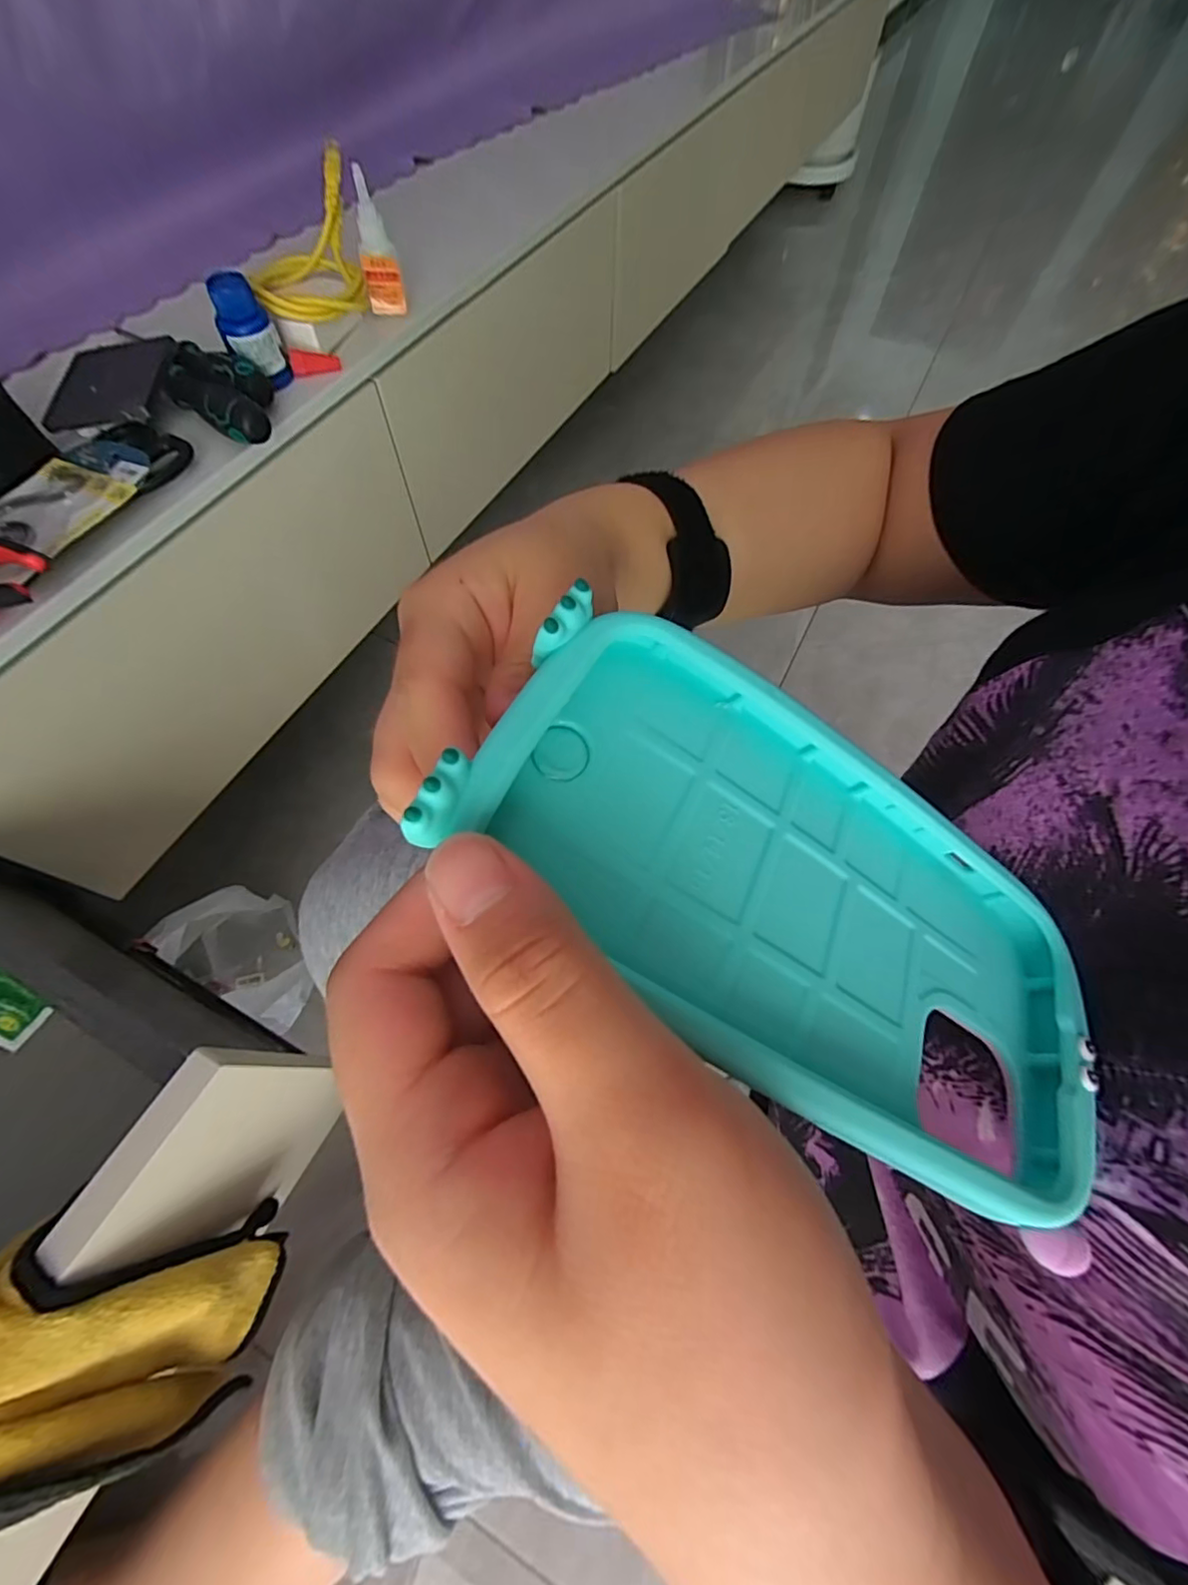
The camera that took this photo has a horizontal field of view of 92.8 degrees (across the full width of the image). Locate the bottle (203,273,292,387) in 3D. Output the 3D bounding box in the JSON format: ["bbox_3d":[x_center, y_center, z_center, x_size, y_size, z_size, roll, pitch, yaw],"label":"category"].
[{"bbox_3d":[-0.280,-0.373,0.460,0.034,0.069,0.035,0,64,-1],"label":"bottle"}]

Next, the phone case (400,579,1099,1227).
[{"bbox_3d":[0.047,0.024,0.126,0.158,0.016,0.081,30,61,-11],"label":"phone case"}]

